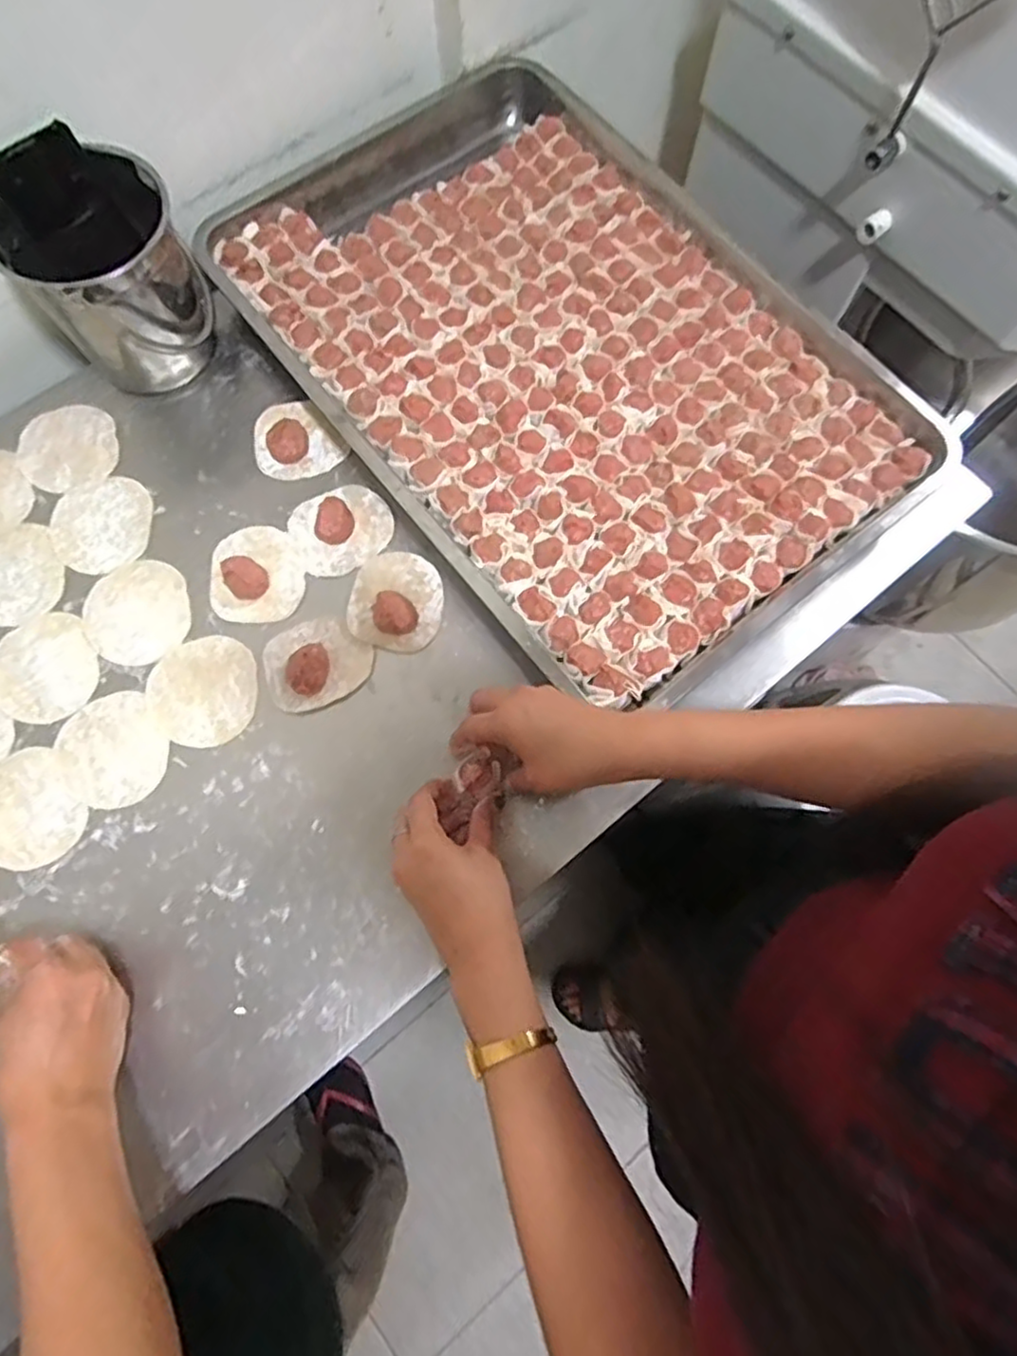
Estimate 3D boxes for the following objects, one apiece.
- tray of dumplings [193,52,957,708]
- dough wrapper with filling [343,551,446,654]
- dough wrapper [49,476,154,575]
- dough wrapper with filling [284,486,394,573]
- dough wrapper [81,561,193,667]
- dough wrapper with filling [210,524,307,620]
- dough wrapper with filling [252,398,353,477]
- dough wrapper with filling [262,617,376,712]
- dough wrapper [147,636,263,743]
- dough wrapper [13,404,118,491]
[{"bbox_3d":[0.033,-0.292,0.617,0.388,0.050,0.609,-36,78,-11],"label":"tray of dumplings"},{"bbox_3d":[-0.091,-0.065,0.559,0.074,0.023,0.083,6,73,0],"label":"dough wrapper with filling"},{"bbox_3d":[-0.341,-0.130,0.584,0.081,0.004,0.087,-24,76,-9],"label":"dough wrapper"},{"bbox_3d":[-0.140,-0.127,0.579,0.083,0.020,0.071,-24,76,-9],"label":"dough wrapper with filling"},{"bbox_3d":[-0.300,-0.052,0.563,0.081,0.004,0.087,-23,76,-8],"label":"dough wrapper"},{"bbox_3d":[-0.207,-0.088,0.565,0.072,0.021,0.083,-3,74,-3],"label":"dough wrapper with filling"},{"bbox_3d":[-0.188,-0.210,0.605,0.071,0.014,0.077,-39,78,-12],"label":"dough wrapper with filling"},{"bbox_3d":[-0.150,-0.014,0.540,0.083,0.023,0.068,-18,75,-7],"label":"dough wrapper with filling"},{"bbox_3d":[-0.238,0.009,0.541,0.084,0.004,0.084,1,74,-2],"label":"dough wrapper"},{"bbox_3d":[-0.385,-0.200,0.608,0.084,0.008,0.086,1,74,-2],"label":"dough wrapper"}]

